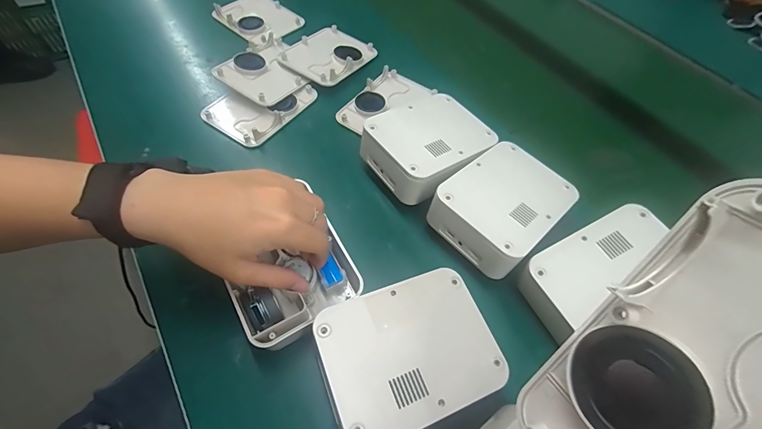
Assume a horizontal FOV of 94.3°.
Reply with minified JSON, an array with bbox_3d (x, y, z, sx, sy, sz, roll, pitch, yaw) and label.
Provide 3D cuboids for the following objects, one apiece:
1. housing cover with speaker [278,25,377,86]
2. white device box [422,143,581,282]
[{"bbox_3d":[-0.074,-0.232,0.508,0.094,0.021,0.121,28,59,14],"label":"housing cover with speaker"},{"bbox_3d":[0.121,-0.014,0.350,0.131,0.036,0.101,-36,66,-24],"label":"white device box"}]

